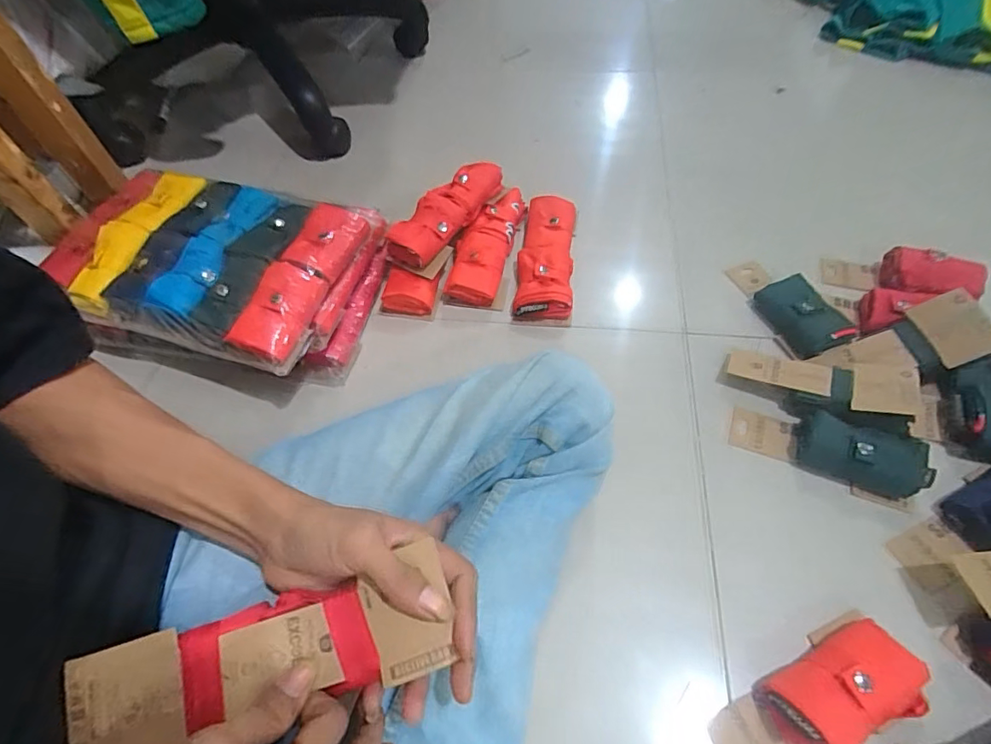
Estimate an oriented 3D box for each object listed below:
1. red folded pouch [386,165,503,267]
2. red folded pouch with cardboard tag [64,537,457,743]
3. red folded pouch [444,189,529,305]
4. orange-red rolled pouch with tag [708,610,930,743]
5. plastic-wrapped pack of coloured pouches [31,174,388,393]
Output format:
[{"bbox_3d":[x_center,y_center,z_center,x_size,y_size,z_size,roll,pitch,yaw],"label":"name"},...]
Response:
[{"bbox_3d":[-0.059,-0.204,0.627,0.063,0.033,0.191,27,62,20],"label":"red folded pouch"},{"bbox_3d":[-0.126,0.163,0.287,0.194,0.032,0.066,-12,56,-8],"label":"red folded pouch with cardboard tag"},{"bbox_3d":[-0.010,-0.165,0.647,0.064,0.039,0.194,10,57,11],"label":"red folded pouch"},{"bbox_3d":[0.228,0.234,0.362,0.155,0.040,0.070,-20,57,-9],"label":"orange-red rolled pouch with tag"},{"bbox_3d":[-0.306,-0.111,0.587,0.321,0.116,0.235,10,57,10],"label":"plastic-wrapped pack of coloured pouches"}]

